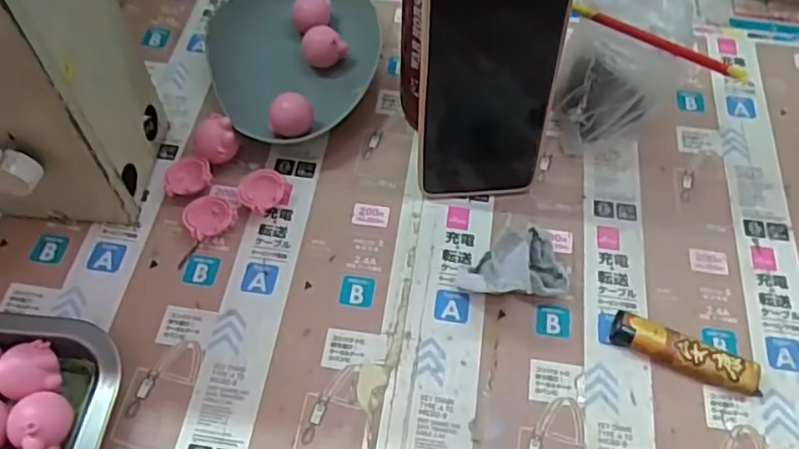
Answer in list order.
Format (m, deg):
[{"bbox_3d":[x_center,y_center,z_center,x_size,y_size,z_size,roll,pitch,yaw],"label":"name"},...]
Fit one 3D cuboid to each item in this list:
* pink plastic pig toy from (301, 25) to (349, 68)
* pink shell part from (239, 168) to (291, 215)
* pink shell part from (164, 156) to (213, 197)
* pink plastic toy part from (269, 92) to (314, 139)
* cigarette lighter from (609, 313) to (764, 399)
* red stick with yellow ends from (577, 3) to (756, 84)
[{"bbox_3d":[-0.056,-0.130,0.473,0.029,0.026,0.023,-25,62,-16],"label":"pink plastic pig toy"},{"bbox_3d":[-0.089,-0.022,0.412,0.029,0.013,0.030,1,59,-1],"label":"pink shell part"},{"bbox_3d":[-0.138,-0.030,0.416,0.031,0.016,0.030,1,59,-1],"label":"pink shell part"},{"bbox_3d":[-0.073,-0.071,0.434,0.028,0.028,0.023,-4,59,-4],"label":"pink plastic toy part"},{"bbox_3d":[0.161,0.073,0.358,0.082,0.013,0.020,22,61,12],"label":"cigarette lighter"},{"bbox_3d":[0.159,-0.113,0.390,0.111,0.007,0.009,30,62,16],"label":"red stick with yellow ends"}]

